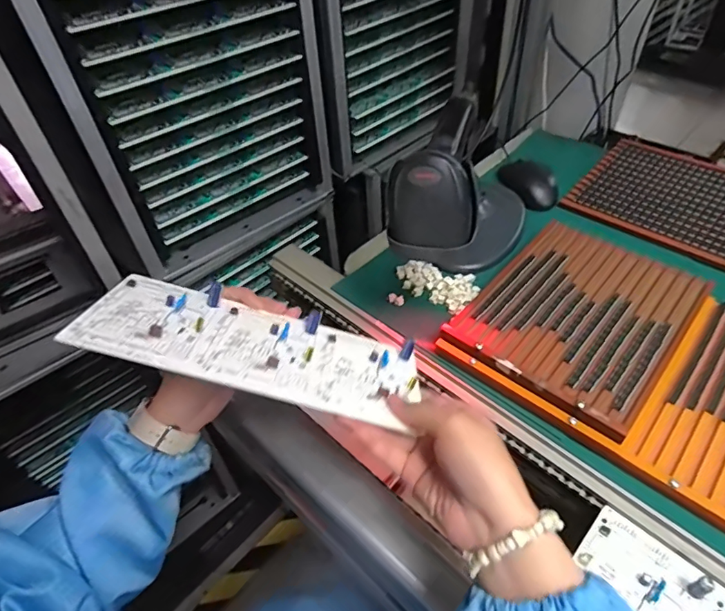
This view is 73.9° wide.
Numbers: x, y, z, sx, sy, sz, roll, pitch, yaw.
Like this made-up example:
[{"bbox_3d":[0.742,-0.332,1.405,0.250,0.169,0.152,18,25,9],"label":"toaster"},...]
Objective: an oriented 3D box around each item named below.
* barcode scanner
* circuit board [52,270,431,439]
[{"bbox_3d":[0.076,-0.132,0.418,0.073,0.069,0.186,14,67,17],"label":"barcode scanner"},{"bbox_3d":[-0.078,0.031,0.373,0.251,0.011,0.104,16,25,-5],"label":"circuit board"}]

